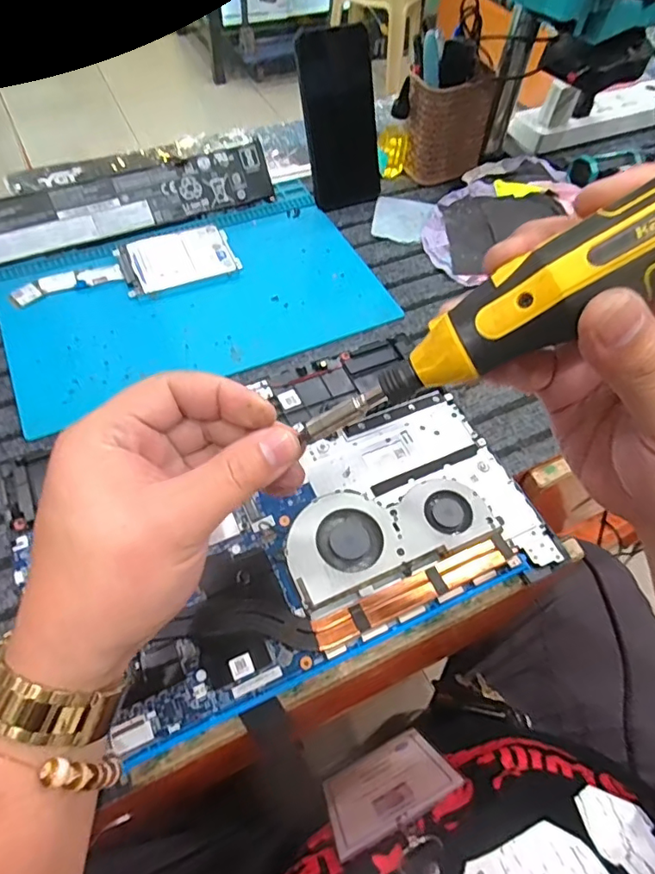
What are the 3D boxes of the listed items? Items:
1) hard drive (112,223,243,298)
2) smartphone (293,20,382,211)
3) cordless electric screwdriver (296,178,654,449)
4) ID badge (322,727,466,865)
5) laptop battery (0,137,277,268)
[{"bbox_3d":[-0.148,-0.177,0.528,0.108,0.011,0.072,-21,59,-16],"label":"hard drive"},{"bbox_3d":[0.014,-0.336,0.568,0.079,0.164,0.008,-19,32,-15],"label":"smartphone"},{"bbox_3d":[0.079,-0.049,0.192,0.210,0.029,0.030,-28,52,25],"label":"cordless electric screwdriver"},{"bbox_3d":[0.043,0.261,0.402,0.092,0.130,0.004,-24,79,-12],"label":"ID badge"},{"bbox_3d":[-0.202,-0.239,0.541,0.304,0.059,0.013,-23,16,-17],"label":"laptop battery"}]

